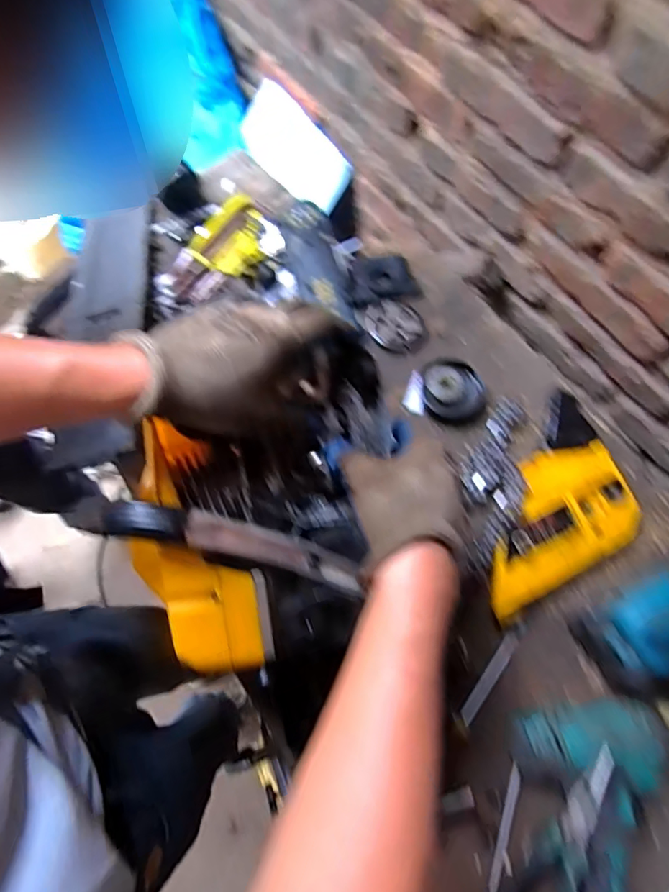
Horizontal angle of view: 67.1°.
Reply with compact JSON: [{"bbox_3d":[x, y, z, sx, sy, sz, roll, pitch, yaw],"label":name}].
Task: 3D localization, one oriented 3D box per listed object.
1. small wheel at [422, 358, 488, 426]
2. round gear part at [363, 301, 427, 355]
[{"bbox_3d":[0.135,-0.062,0.570,0.067,0.027,0.071,-1,71,2],"label":"small wheel"},{"bbox_3d":[0.074,-0.145,0.614,0.069,0.013,0.069,-1,71,2],"label":"round gear part"}]

